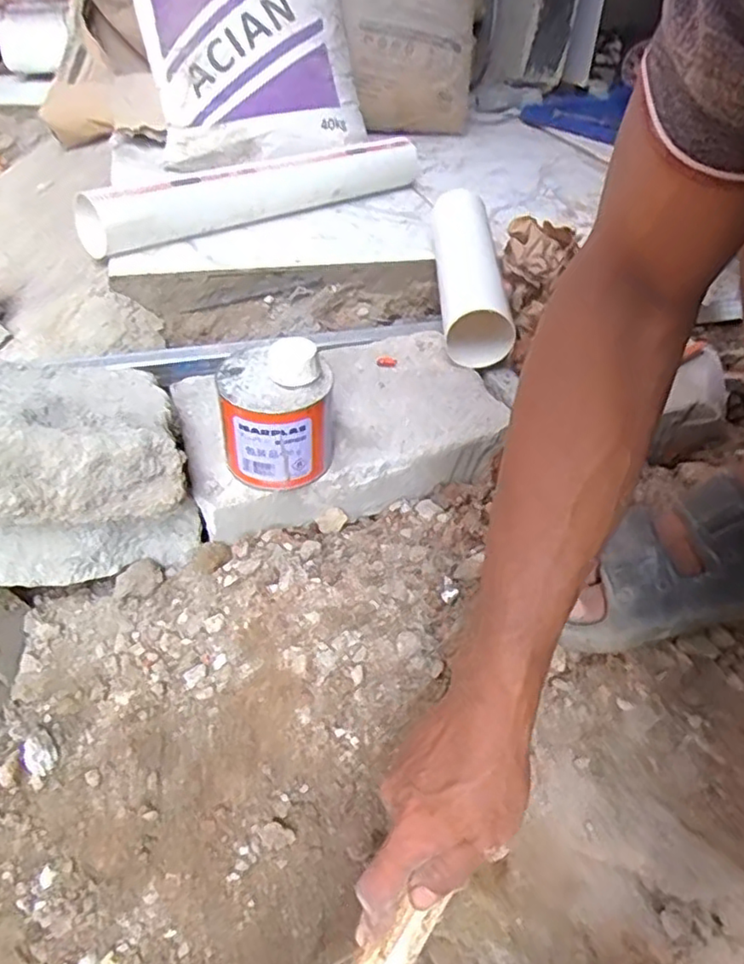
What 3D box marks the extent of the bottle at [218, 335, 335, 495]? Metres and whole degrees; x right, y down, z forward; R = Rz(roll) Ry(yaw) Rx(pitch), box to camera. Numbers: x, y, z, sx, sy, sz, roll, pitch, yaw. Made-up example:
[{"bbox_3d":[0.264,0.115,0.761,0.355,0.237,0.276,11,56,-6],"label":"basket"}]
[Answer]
[{"bbox_3d":[-0.084,-0.064,0.577,0.095,0.101,0.087,-1,39,-7],"label":"bottle"}]

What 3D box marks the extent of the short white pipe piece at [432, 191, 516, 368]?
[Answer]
[{"bbox_3d":[0.124,-0.269,0.806,0.077,0.073,0.313,3,51,-2],"label":"short white pipe piece"}]

